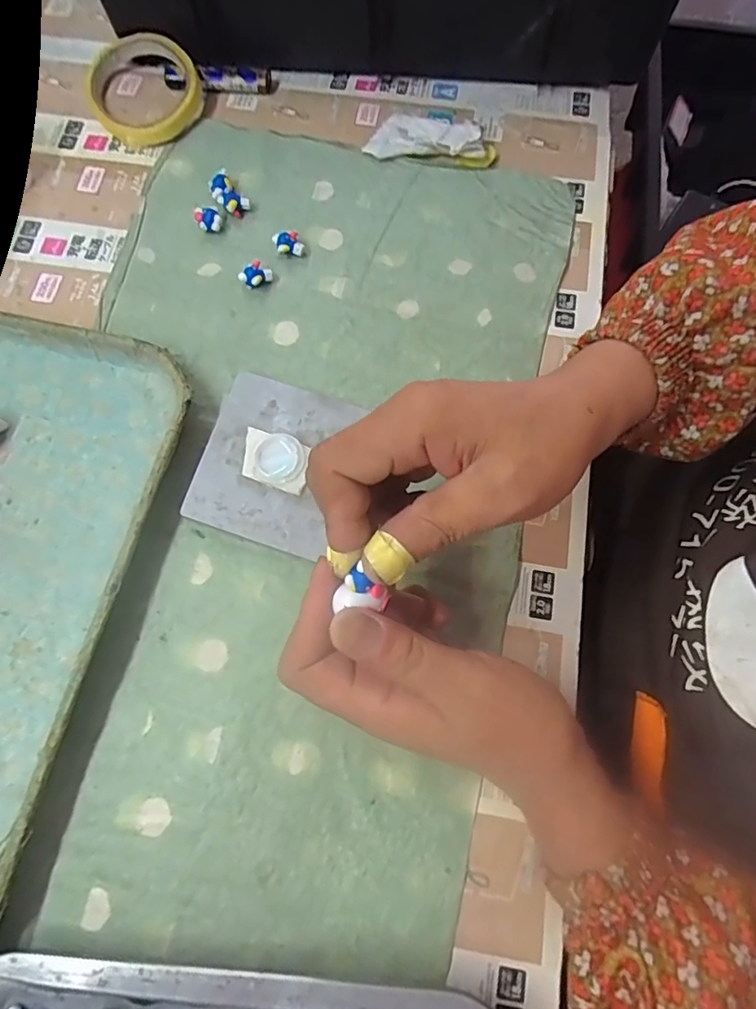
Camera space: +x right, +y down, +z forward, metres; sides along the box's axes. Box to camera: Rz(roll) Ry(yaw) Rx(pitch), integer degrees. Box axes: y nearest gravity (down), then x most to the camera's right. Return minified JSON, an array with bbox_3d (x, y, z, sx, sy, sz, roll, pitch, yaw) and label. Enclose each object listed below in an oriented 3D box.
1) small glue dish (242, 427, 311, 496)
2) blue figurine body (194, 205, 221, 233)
[{"bbox_3d":[-0.061,-0.027,0.313,0.043,0.007,0.031,20,72,7],"label":"small glue dish"},{"bbox_3d":[-0.118,-0.199,0.371,0.016,0.012,0.014,-24,73,-8],"label":"blue figurine body"}]

